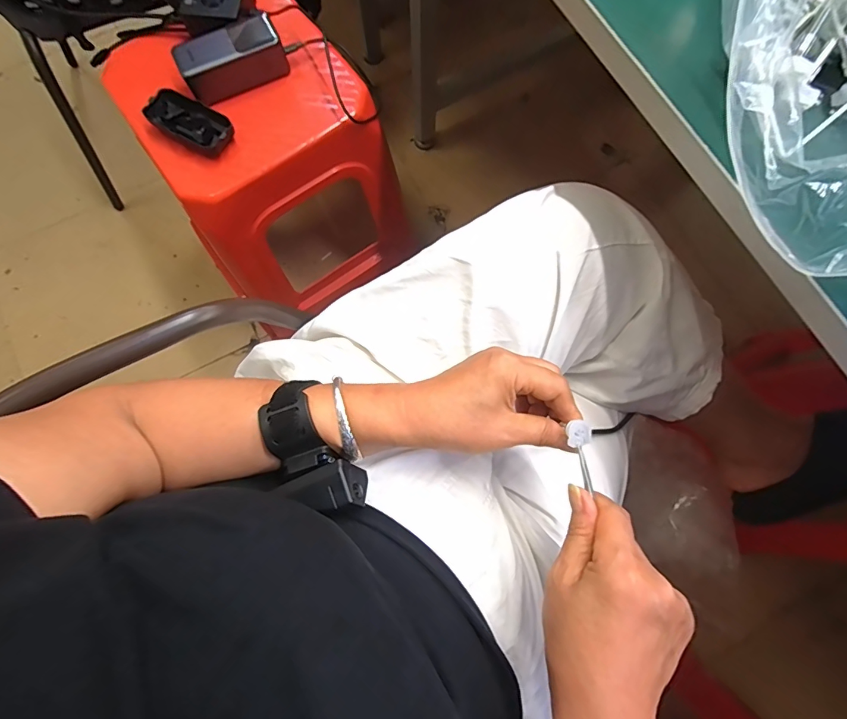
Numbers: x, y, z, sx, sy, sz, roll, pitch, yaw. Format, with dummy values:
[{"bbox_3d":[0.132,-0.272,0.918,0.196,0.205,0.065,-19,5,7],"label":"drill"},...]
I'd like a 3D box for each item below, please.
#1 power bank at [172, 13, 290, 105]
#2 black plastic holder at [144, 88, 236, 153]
[{"bbox_3d":[-0.253,-0.397,0.584,0.129,0.062,0.064,-32,79,-6],"label":"power bank"},{"bbox_3d":[-0.303,-0.313,0.576,0.117,0.035,0.060,32,80,8],"label":"black plastic holder"}]

